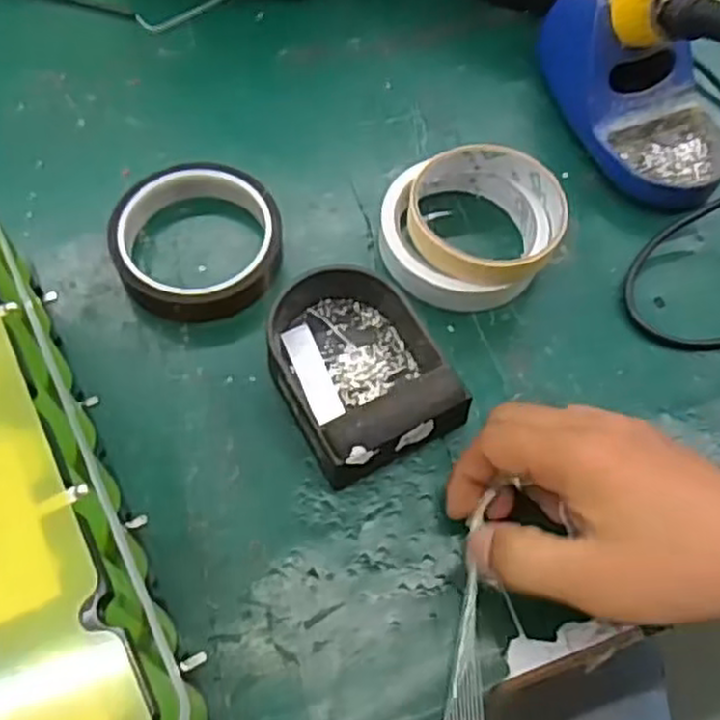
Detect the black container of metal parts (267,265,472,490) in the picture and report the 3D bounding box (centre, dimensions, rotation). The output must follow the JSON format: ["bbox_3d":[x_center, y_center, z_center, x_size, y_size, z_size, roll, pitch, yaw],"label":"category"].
[{"bbox_3d":[-0.003,0.000,0.374,0.083,0.036,0.104,-28,69,-14],"label":"black container of metal parts"}]

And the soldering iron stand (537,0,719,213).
[{"bbox_3d":[0.177,-0.175,0.449,0.092,0.080,0.154,-19,67,-11],"label":"soldering iron stand"}]

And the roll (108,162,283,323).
[{"bbox_3d":[-0.091,-0.065,0.416,0.087,0.026,0.091,1,65,-2],"label":"roll"}]

